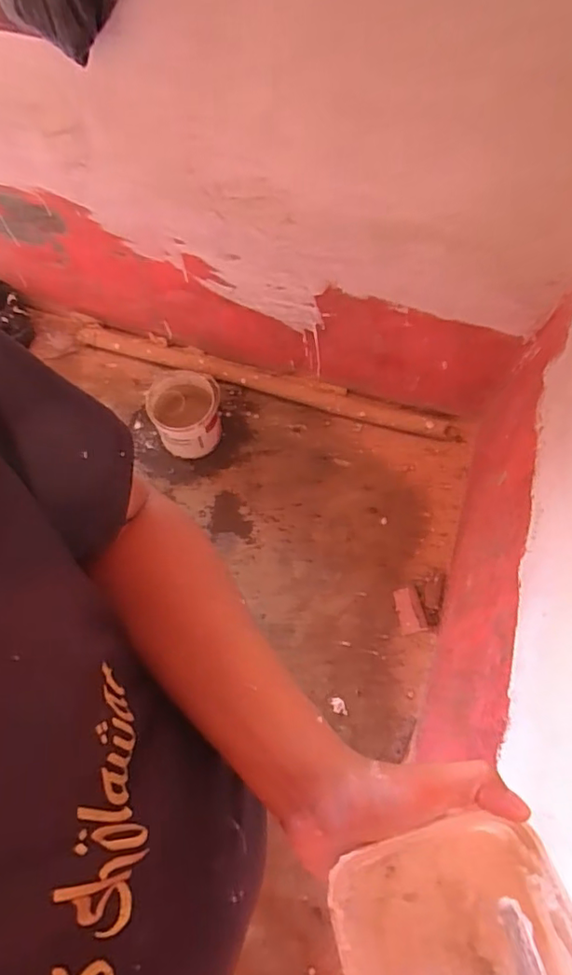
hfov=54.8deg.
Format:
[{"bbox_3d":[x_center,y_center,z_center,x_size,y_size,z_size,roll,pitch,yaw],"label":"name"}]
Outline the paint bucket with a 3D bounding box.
[{"bbox_3d":[-0.284,-0.215,1.587,0.210,0.145,0.219,0,67,0],"label":"paint bucket"}]

